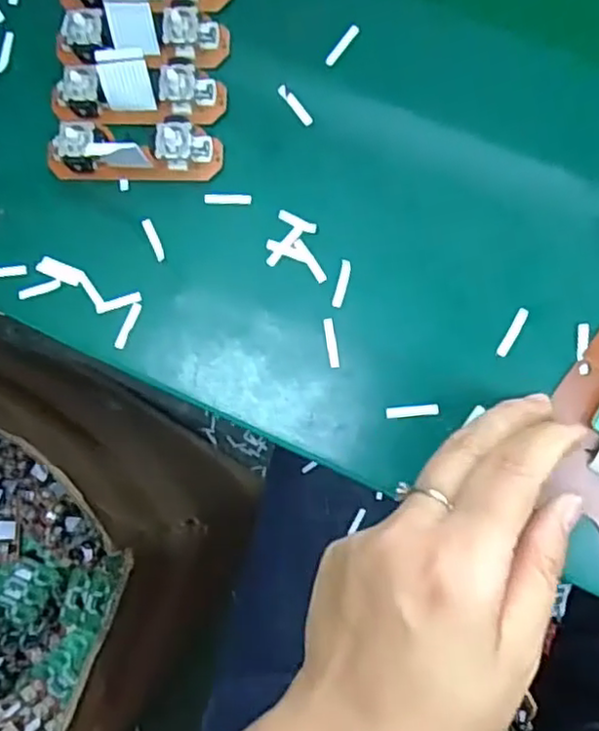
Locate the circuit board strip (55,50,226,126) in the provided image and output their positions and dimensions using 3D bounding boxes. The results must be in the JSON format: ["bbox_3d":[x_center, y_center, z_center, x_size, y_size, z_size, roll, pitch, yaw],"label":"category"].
[{"bbox_3d":[-0.070,-0.118,0.289,0.073,0.022,0.022,0,83,9],"label":"circuit board strip"}]

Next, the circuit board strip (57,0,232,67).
[{"bbox_3d":[-0.068,-0.141,0.291,0.071,0.021,0.020,2,83,9],"label":"circuit board strip"}]

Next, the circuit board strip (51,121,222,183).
[{"bbox_3d":[-0.072,-0.091,0.290,0.074,0.020,0.021,4,84,9],"label":"circuit board strip"}]

